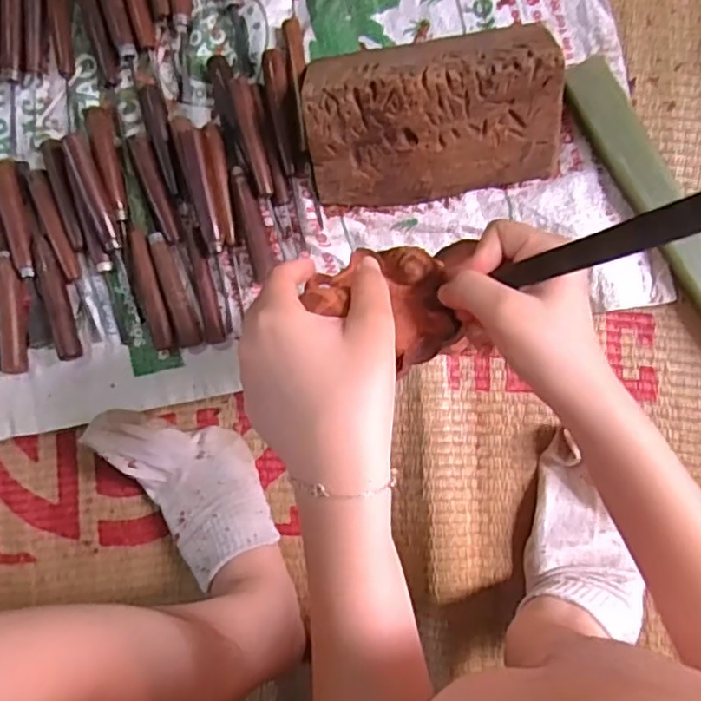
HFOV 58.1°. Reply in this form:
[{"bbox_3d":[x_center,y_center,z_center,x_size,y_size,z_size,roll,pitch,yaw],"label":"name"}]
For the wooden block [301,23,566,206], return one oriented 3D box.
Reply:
[{"bbox_3d":[0.066,-0.204,0.527,0.203,0.067,0.135,-7,89,7],"label":"wooden block"}]

